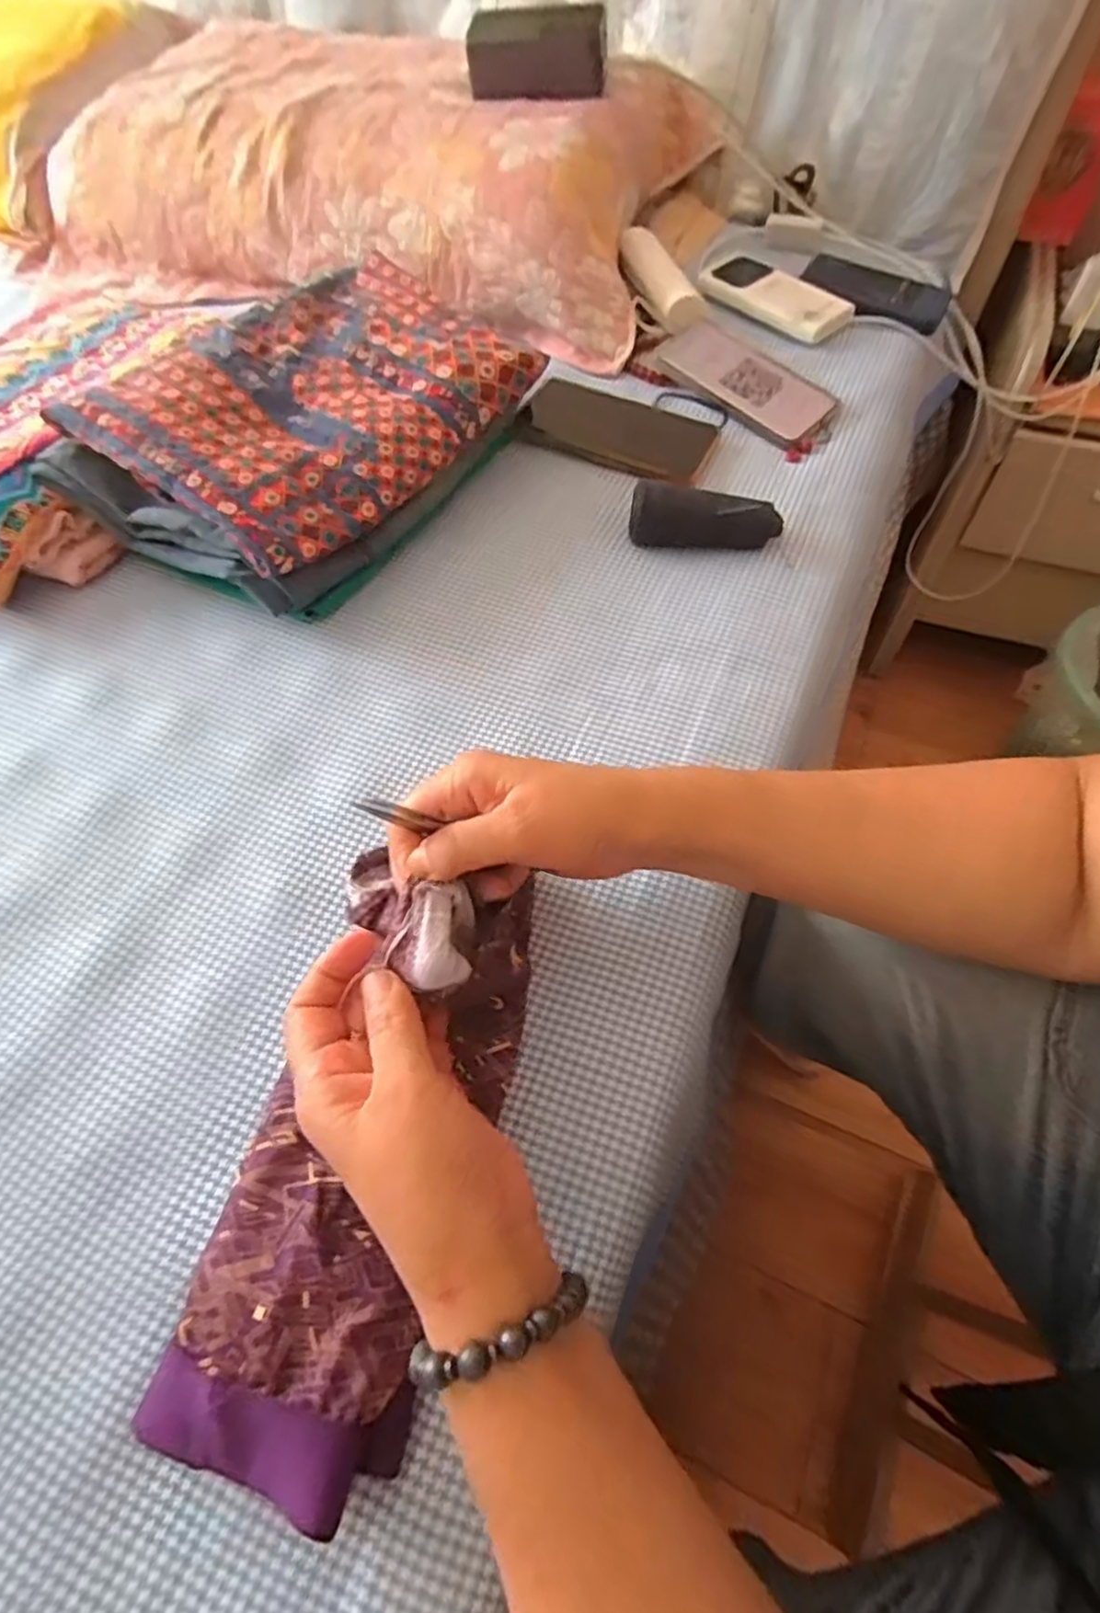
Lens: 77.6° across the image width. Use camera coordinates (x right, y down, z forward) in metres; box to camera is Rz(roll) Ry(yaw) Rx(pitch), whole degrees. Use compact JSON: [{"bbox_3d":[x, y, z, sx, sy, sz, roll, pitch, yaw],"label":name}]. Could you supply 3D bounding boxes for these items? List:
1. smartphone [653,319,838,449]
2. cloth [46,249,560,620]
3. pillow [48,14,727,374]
[{"bbox_3d":[0.174,-0.382,0.610,0.160,0.010,0.082,42,72,14],"label":"smartphone"},{"bbox_3d":[-0.179,-0.288,0.518,0.209,0.089,0.308,32,65,19],"label":"cloth"},{"bbox_3d":[-0.190,-0.684,0.732,0.667,0.128,0.351,17,61,12],"label":"pillow"}]

